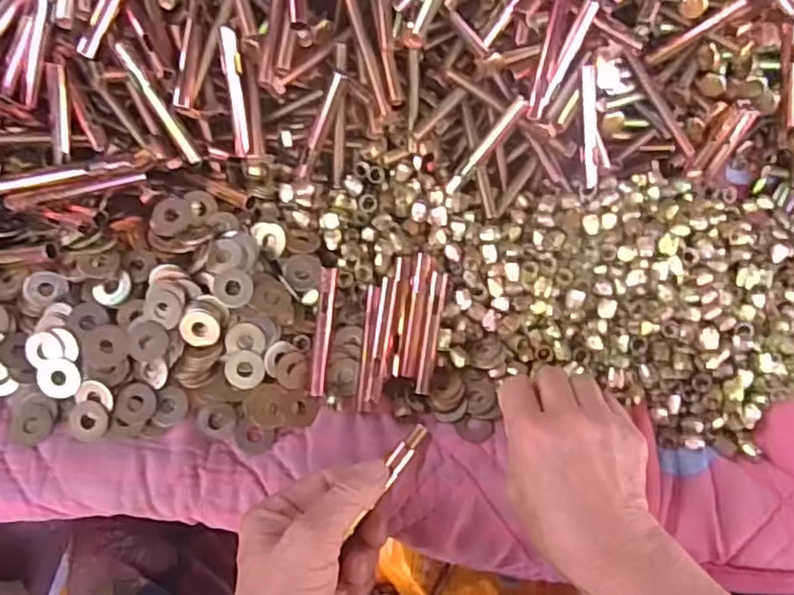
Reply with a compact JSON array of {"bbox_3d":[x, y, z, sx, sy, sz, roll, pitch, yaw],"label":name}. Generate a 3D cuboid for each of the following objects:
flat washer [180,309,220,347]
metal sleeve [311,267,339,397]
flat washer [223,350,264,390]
[{"bbox_3d":[-0.124,0.019,0.419,0.024,0.004,0.023,-1,95,-14],"label":"flat washer"},{"bbox_3d":[-0.048,0.022,0.437,0.010,0.014,0.084,6,88,-1],"label":"metal sleeve"},{"bbox_3d":[-0.098,0.046,0.425,0.024,0.004,0.024,0,91,-9],"label":"flat washer"}]

